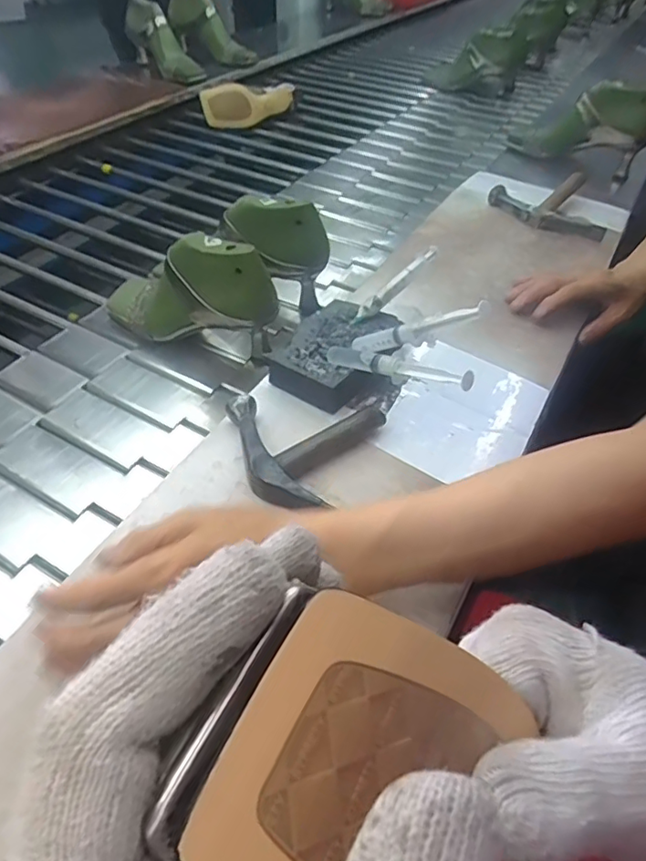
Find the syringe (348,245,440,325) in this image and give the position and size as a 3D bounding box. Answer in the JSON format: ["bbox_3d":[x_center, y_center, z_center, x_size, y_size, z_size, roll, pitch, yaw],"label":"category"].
[{"bbox_3d":[0.074,-0.150,0.583,0.118,0.017,0.015,-44,59,-10],"label":"syringe"}]

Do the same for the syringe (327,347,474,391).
[{"bbox_3d":[0.058,-0.054,0.480,0.014,0.019,0.155,-36,36,-31],"label":"syringe"}]

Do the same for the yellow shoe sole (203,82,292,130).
[{"bbox_3d":[-0.157,-0.687,1.201,0.197,0.079,0.039,-15,33,-15],"label":"yellow shoe sole"}]

